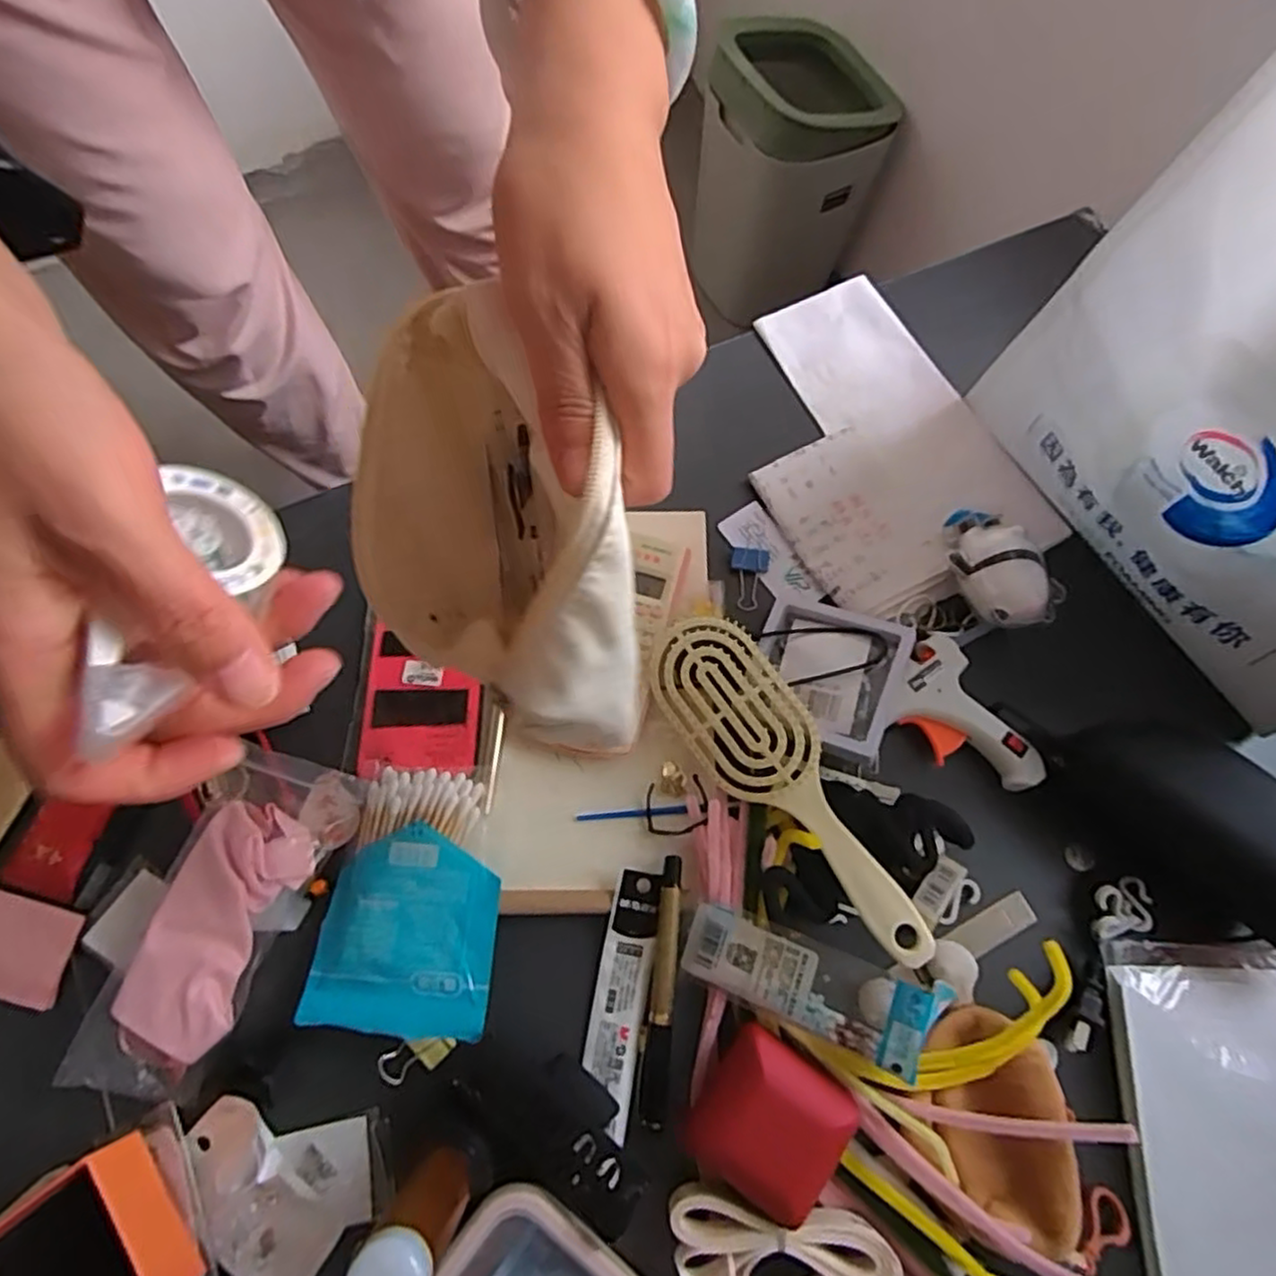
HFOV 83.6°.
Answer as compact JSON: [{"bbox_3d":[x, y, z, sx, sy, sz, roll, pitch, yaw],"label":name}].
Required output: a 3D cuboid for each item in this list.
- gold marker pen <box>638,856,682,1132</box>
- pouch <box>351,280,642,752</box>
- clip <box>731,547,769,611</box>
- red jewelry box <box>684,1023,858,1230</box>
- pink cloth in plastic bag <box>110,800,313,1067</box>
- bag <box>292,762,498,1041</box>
[{"bbox_3d":[0.013,0.195,0.398,0.016,0.016,0.136,6,69,-1],"label":"gold marker pen"},{"bbox_3d":[-0.066,-0.043,0.292,0.085,0.140,0.176,-25,71,-12],"label":"pouch"},{"bbox_3d":[0.079,-0.042,0.499,0.025,0.013,0.044,1,67,-2],"label":"clip"},{"bbox_3d":[0.068,0.251,0.367,0.066,0.040,0.074,30,71,8],"label":"red jewelry box"},{"bbox_3d":[-0.229,0.157,0.390,0.055,0.030,0.125,22,70,5],"label":"pink cloth in plastic bag"},{"bbox_3d":[-0.128,0.145,0.404,0.097,0.021,0.137,4,70,-2],"label":"bag"}]

